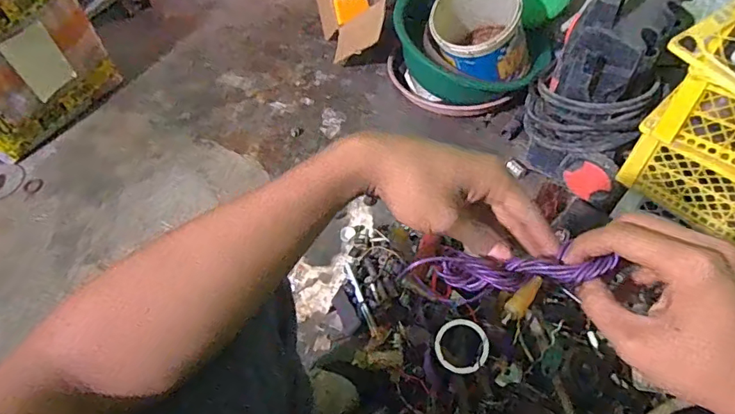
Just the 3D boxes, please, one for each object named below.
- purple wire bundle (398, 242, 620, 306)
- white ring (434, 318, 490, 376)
[{"bbox_3d":[0.092,0.047,0.330,0.133,0.026,0.028,-4,54,18],"label":"purple wire bundle"},{"bbox_3d":[0.146,0.216,0.749,0.081,0.006,0.081,-2,80,11],"label":"white ring"}]

